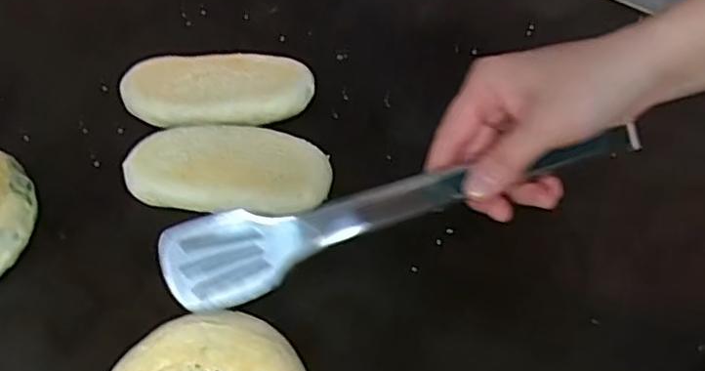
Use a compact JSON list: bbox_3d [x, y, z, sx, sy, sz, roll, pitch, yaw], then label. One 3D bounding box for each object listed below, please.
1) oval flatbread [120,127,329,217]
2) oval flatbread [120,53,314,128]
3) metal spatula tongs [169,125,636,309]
[{"bbox_3d":[-0.089,-0.010,0.488,0.144,0.029,0.064,7,55,10],"label":"oval flatbread"},{"bbox_3d":[-0.108,-0.076,0.545,0.151,0.021,0.072,0,54,5],"label":"oval flatbread"},{"bbox_3d":[0.033,0.008,0.373,0.272,0.020,0.041,-16,54,-10],"label":"metal spatula tongs"}]

